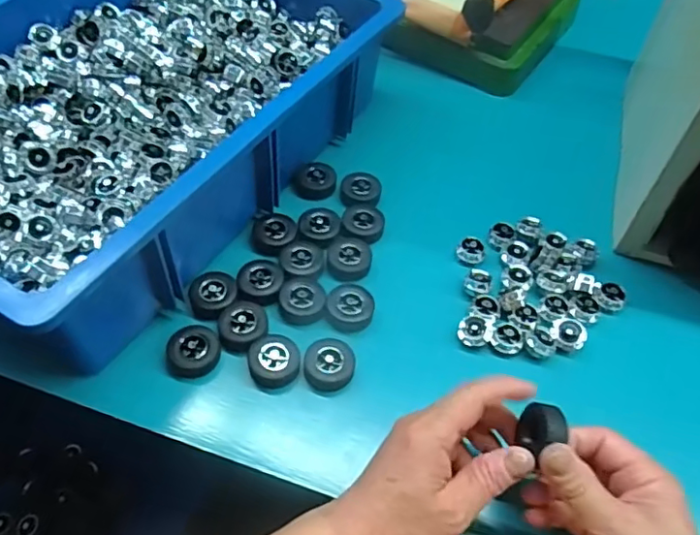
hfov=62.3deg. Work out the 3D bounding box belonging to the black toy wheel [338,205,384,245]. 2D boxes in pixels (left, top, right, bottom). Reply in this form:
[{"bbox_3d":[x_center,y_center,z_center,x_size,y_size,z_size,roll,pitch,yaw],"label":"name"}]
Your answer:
[{"bbox_3d":[0.011,-0.037,0.511,0.037,0.016,0.038,1,55,-2],"label":"black toy wheel"}]

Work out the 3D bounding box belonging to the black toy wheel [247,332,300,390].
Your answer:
[{"bbox_3d":[-0.055,0.069,0.420,0.036,0.016,0.038,1,55,-2],"label":"black toy wheel"}]

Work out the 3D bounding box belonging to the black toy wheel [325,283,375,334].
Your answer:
[{"bbox_3d":[0.000,0.031,0.453,0.036,0.012,0.038,1,55,-2],"label":"black toy wheel"}]

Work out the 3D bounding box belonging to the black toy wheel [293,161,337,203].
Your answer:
[{"bbox_3d":[-0.032,-0.082,0.544,0.036,0.015,0.037,1,55,-2],"label":"black toy wheel"}]

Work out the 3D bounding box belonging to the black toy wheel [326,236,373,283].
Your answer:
[{"bbox_3d":[0.000,-0.009,0.486,0.037,0.015,0.040,1,55,-2],"label":"black toy wheel"}]

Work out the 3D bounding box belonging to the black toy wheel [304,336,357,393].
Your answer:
[{"bbox_3d":[-0.015,0.071,0.423,0.036,0.016,0.039,1,55,-2],"label":"black toy wheel"}]

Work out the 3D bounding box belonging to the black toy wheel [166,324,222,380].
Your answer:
[{"bbox_3d":[-0.114,0.061,0.424,0.037,0.013,0.038,1,55,-2],"label":"black toy wheel"}]

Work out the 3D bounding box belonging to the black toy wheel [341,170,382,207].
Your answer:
[{"bbox_3d":[0.010,-0.070,0.537,0.036,0.014,0.037,1,55,-2],"label":"black toy wheel"}]

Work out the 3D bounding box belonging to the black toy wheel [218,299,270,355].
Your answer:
[{"bbox_3d":[-0.081,0.043,0.437,0.034,0.012,0.041,38,62,22],"label":"black toy wheel"}]

